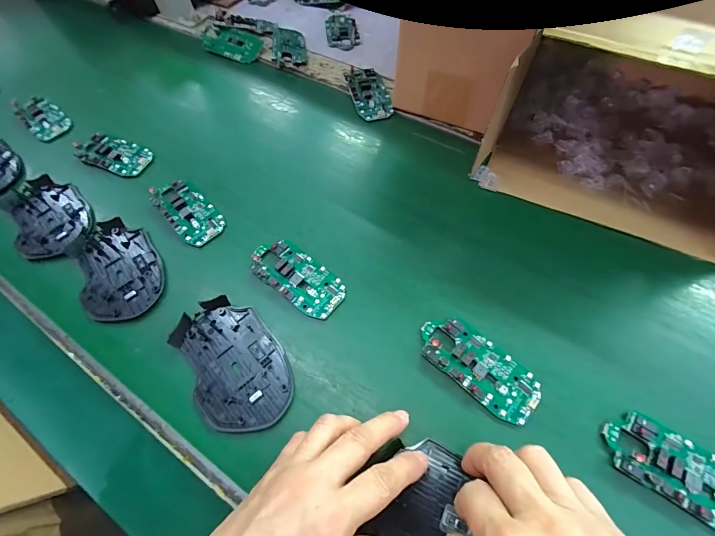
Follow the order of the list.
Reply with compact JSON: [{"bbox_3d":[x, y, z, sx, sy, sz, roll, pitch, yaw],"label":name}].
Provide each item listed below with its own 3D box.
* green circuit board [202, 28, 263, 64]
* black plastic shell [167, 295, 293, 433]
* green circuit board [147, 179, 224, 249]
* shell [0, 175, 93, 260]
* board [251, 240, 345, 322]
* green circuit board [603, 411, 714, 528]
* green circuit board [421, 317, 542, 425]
[{"bbox_3d":[-0.177,-0.321,0.491,0.084,0.009,0.045,18,85,4],"label":"green circuit board"},{"bbox_3d":[-0.103,0.077,0.284,0.071,0.016,0.115,-32,66,-14],"label":"black plastic shell"},{"bbox_3d":[-0.183,-0.062,0.366,0.092,0.019,0.045,41,71,20],"label":"green circuit board"},{"bbox_3d":[-0.336,-0.058,0.371,0.072,0.012,0.113,-39,68,-17],"label":"shell"},{"bbox_3d":[-0.056,0.006,0.318,0.097,0.014,0.045,34,69,18],"label":"board"},{"bbox_3d":[0.221,0.136,0.229,0.096,0.012,0.046,31,68,16],"label":"green circuit board"},{"bbox_3d":[0.095,0.075,0.270,0.096,0.014,0.044,37,70,19],"label":"green circuit board"}]

